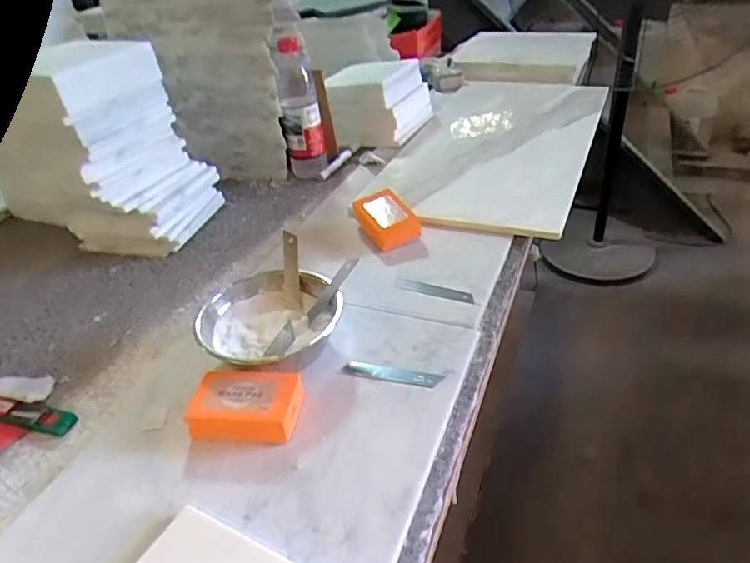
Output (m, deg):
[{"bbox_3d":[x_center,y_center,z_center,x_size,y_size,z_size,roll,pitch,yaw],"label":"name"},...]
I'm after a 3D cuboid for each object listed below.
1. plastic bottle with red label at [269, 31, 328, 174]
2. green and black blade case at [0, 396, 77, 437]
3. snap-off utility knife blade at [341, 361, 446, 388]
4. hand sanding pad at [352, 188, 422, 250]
[{"bbox_3d":[-0.134,-0.309,0.997,0.070,0.223,0.066,-9,34,-2],"label":"plastic bottle with red label"},{"bbox_3d":[-0.359,0.133,0.564,0.127,0.014,0.025,6,36,18],"label":"green and black blade case"},{"bbox_3d":[0.016,0.093,0.560,0.101,0.004,0.021,6,36,19],"label":"snap-off utility knife blade"},{"bbox_3d":[0.016,-0.093,0.794,0.069,0.043,0.109,-17,35,-15],"label":"hand sanding pad"}]

